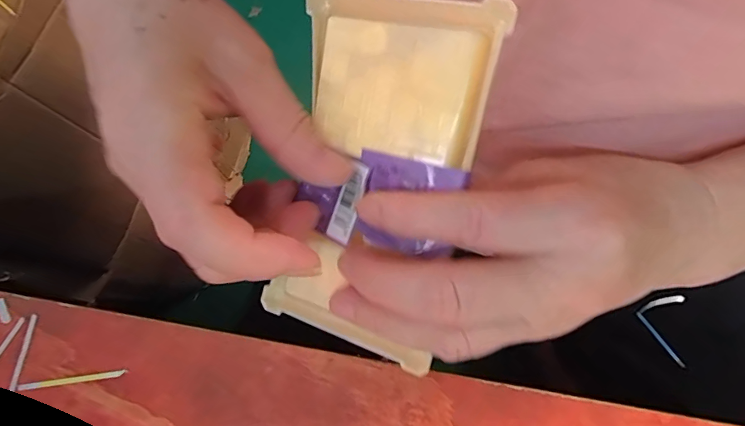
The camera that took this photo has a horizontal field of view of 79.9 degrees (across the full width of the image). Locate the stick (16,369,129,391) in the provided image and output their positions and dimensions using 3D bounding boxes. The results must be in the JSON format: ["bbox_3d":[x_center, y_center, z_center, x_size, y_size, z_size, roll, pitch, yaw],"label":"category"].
[{"bbox_3d":[-0.171,0.095,0.252,0.058,0.004,0.004,-8,73,0],"label":"stick"}]

